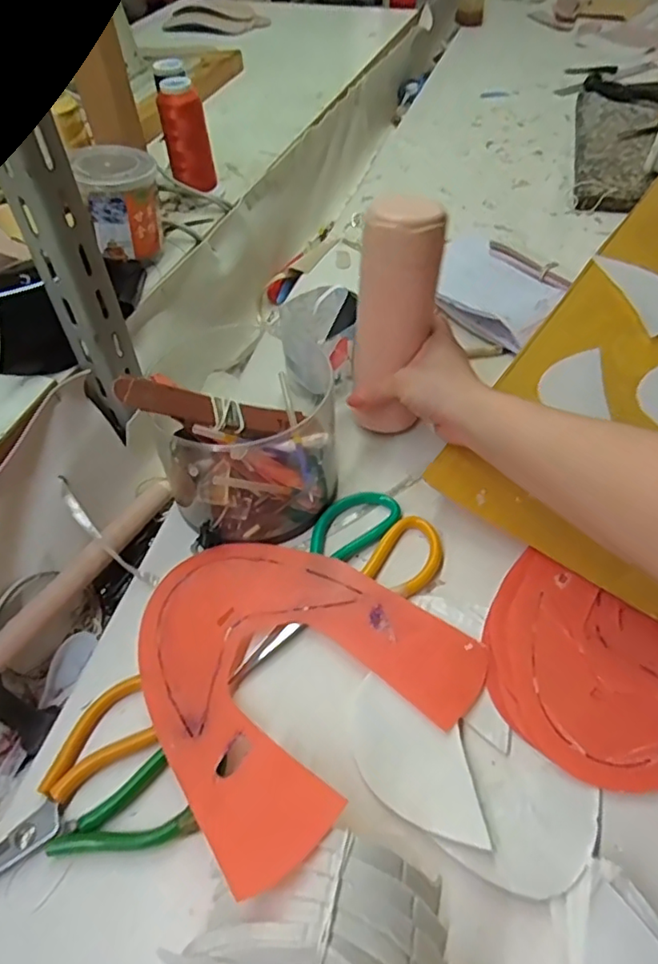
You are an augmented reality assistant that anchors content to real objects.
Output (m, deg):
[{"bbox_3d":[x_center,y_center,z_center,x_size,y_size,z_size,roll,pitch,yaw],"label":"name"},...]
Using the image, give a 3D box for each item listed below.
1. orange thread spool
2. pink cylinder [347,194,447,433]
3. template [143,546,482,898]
[{"bbox_3d":[-0.155,-0.376,0.655,0.047,0.110,0.043,-1,50,1],"label":"orange thread spool"},{"bbox_3d":[0.048,-0.129,0.492,0.059,0.193,0.047,29,43,26],"label":"pink cylinder"},{"bbox_3d":[-0.034,0.105,0.397,0.196,0.058,0.218,-36,56,-23],"label":"template"}]

